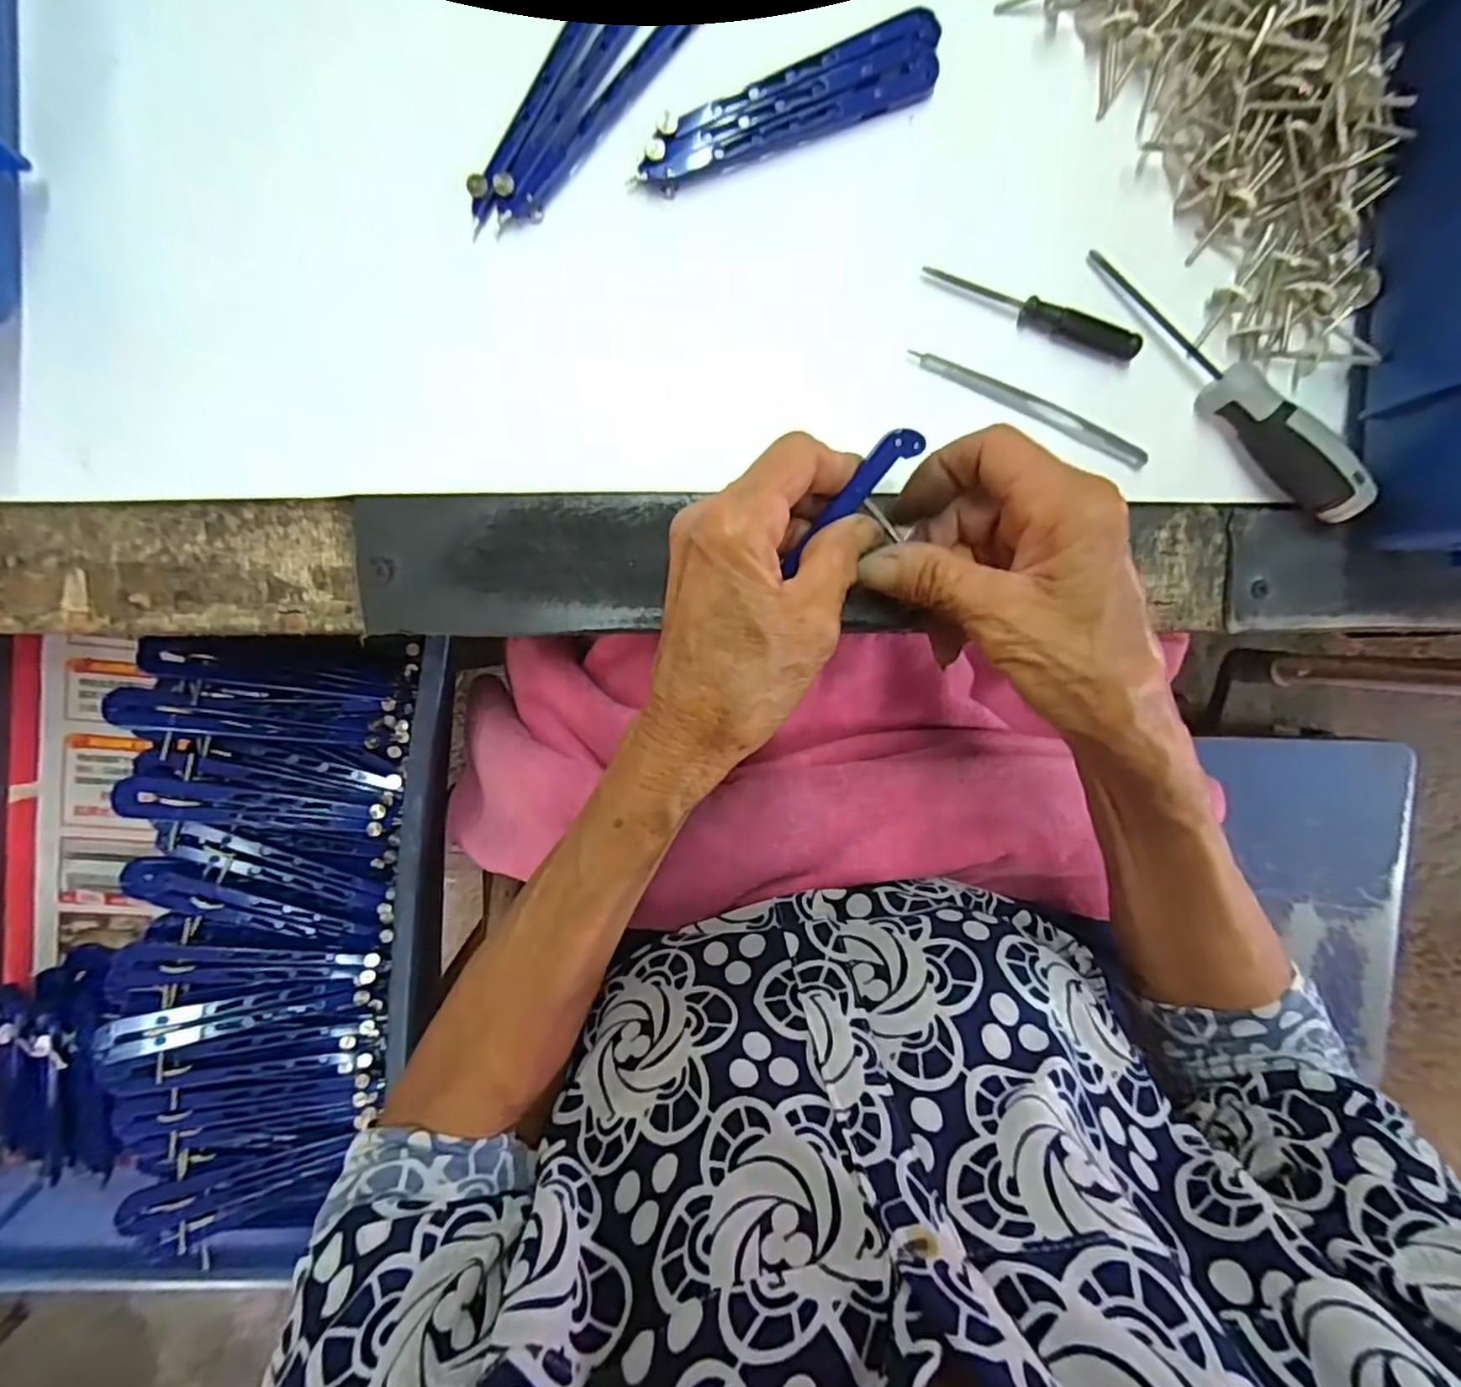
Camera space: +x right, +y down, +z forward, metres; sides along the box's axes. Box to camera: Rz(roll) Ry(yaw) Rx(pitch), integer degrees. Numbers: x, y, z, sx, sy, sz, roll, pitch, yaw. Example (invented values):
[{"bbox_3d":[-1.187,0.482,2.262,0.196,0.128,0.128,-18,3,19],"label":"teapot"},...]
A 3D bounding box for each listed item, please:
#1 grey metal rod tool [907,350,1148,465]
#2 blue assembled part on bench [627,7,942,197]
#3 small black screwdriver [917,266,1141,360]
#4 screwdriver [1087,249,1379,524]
[{"bbox_3d":[0.122,-0.117,0.273,0.106,0.007,0.008,22,93,-7],"label":"grey metal rod tool"},{"bbox_3d":[0.024,-0.228,0.255,0.128,0.007,0.030,-25,97,-2],"label":"blue assembled part on bench"},{"bbox_3d":[0.122,-0.154,0.268,0.091,0.008,0.011,15,94,-6],"label":"small black screwdriver"},{"bbox_3d":[0.203,-0.127,0.268,0.145,0.025,0.019,43,90,-7],"label":"screwdriver"}]

